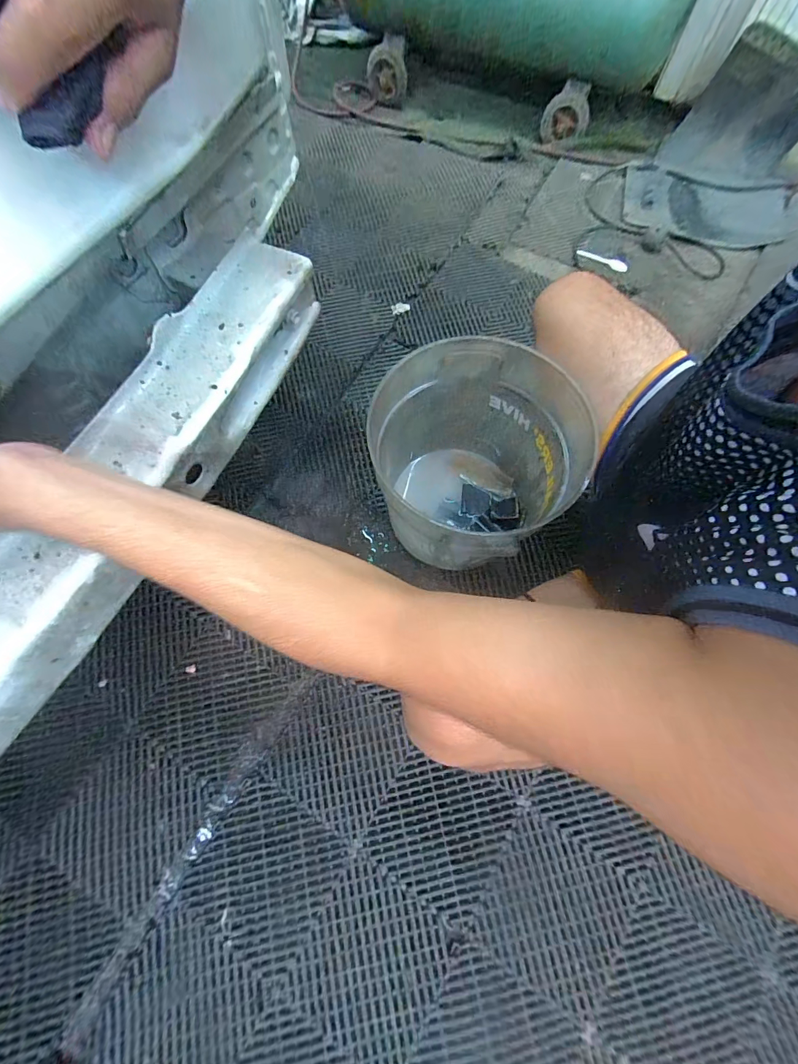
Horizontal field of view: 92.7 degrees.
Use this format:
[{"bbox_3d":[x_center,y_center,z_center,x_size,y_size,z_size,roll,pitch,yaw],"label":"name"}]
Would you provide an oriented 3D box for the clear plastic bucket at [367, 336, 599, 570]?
[{"bbox_3d":[0.128,-0.129,0.663,0.273,0.288,0.263,0,70,-1],"label":"clear plastic bucket"}]

